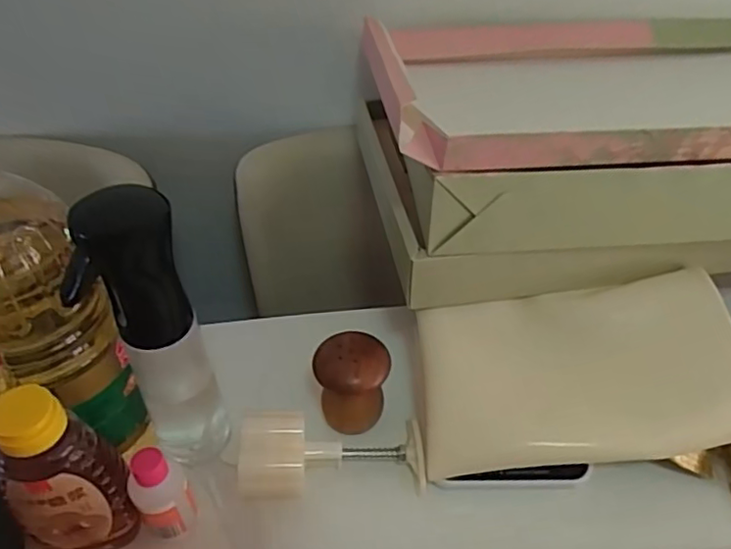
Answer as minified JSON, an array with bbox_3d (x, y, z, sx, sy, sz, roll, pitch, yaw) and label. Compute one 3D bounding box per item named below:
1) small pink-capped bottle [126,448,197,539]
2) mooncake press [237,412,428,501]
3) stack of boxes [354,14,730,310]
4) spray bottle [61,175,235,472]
[{"bbox_3d":[-0.147,0.159,0.441,0.037,0.078,0.029,-30,50,-28],"label":"small pink-capped bottle"},{"bbox_3d":[-0.029,0.150,0.497,0.155,0.053,0.063,6,41,-14],"label":"mooncake press"},{"bbox_3d":[0.262,-0.148,0.603,0.504,0.149,0.323,-3,42,-2],"label":"stack of boxes"},{"bbox_3d":[-0.154,0.052,0.451,0.073,0.235,0.048,-11,43,-10],"label":"spray bottle"}]

